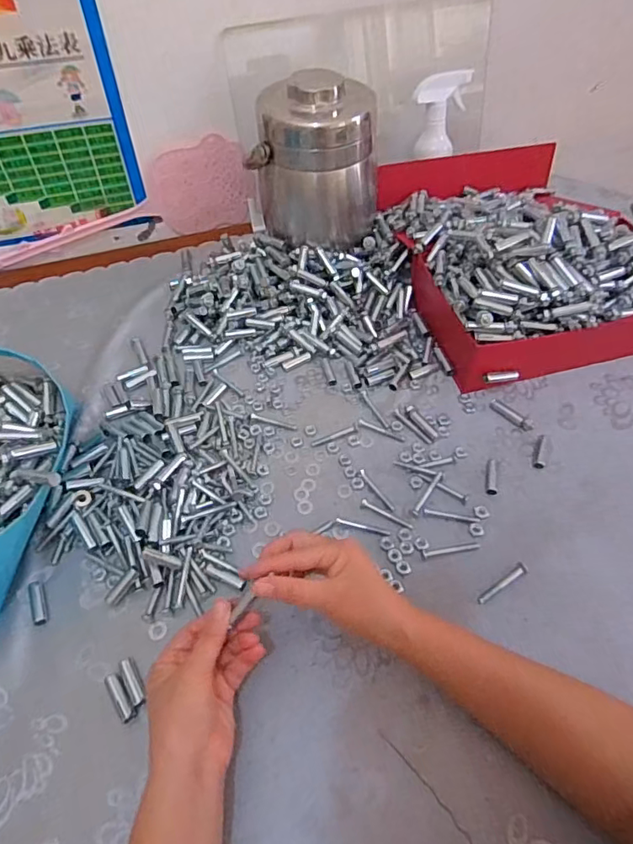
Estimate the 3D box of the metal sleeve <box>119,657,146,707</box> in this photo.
[{"bbox_3d":[-0.153,0.215,0.437,0.012,0.009,0.042,-28,57,-18],"label":"metal sleeve"}]

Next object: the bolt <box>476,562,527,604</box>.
[{"bbox_3d":[0.169,0.147,0.479,0.055,0.007,0.010,-27,57,-18],"label":"bolt"}]

